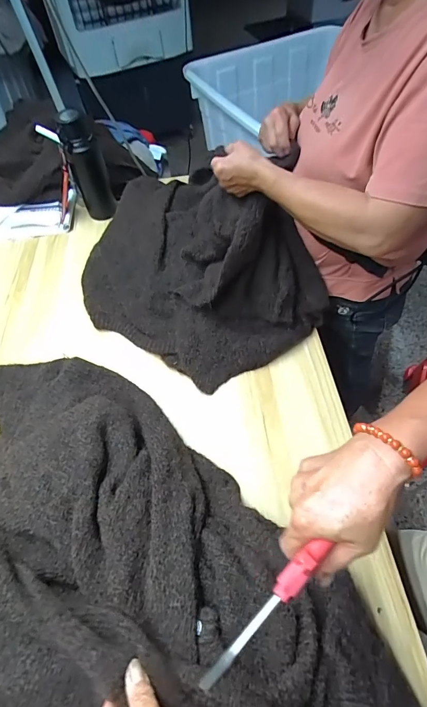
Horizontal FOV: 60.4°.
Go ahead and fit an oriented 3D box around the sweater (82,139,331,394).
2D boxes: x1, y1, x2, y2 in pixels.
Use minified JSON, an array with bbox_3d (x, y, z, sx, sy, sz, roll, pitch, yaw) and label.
[{"bbox_3d":[-0.048,-0.183,0.711,0.347,0.213,0.458,-40,60,-21],"label":"sweater"}]

